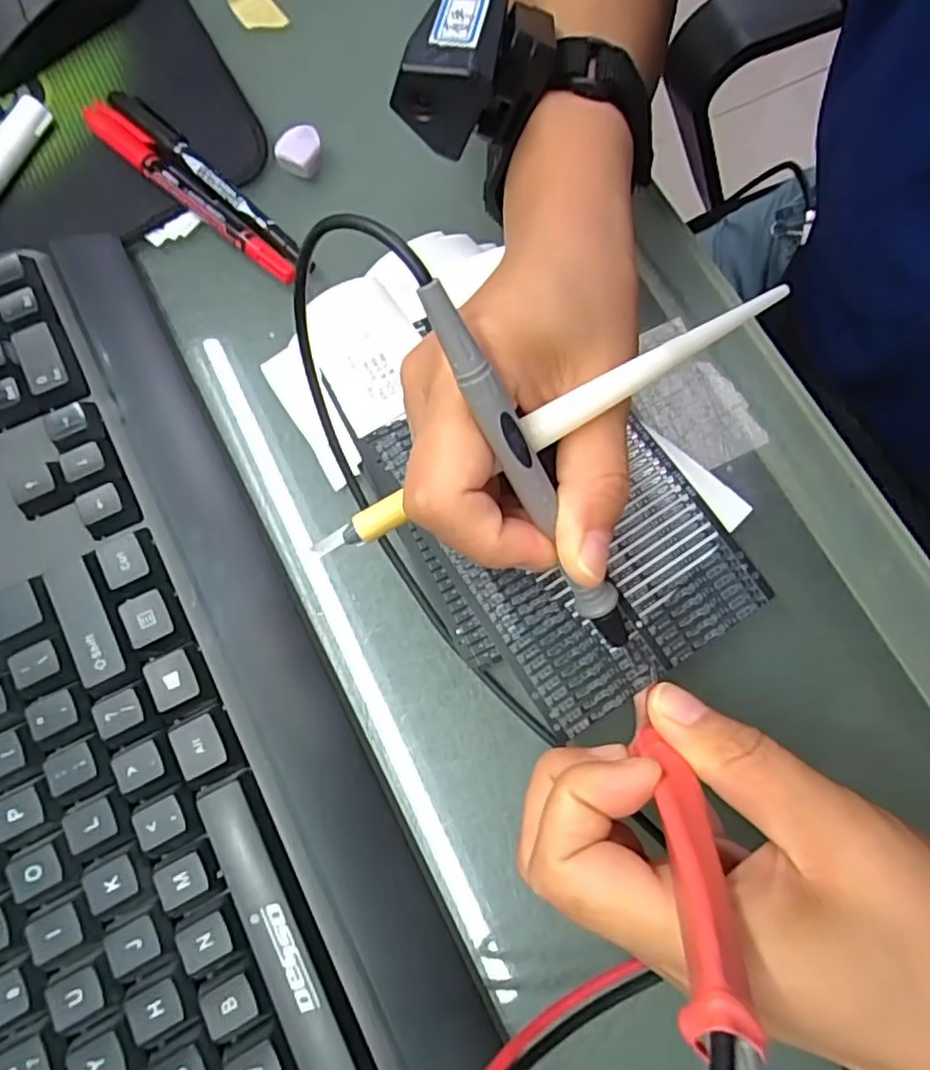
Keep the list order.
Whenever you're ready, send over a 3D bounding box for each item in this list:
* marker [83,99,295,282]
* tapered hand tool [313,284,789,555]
[{"bbox_3d":[-0.128,-0.160,0.310,0.139,0.013,0.013,40,81,14],"label":"marker"},{"bbox_3d":[0.022,-0.030,0.191,0.146,0.005,0.009,-28,71,6],"label":"tapered hand tool"}]

